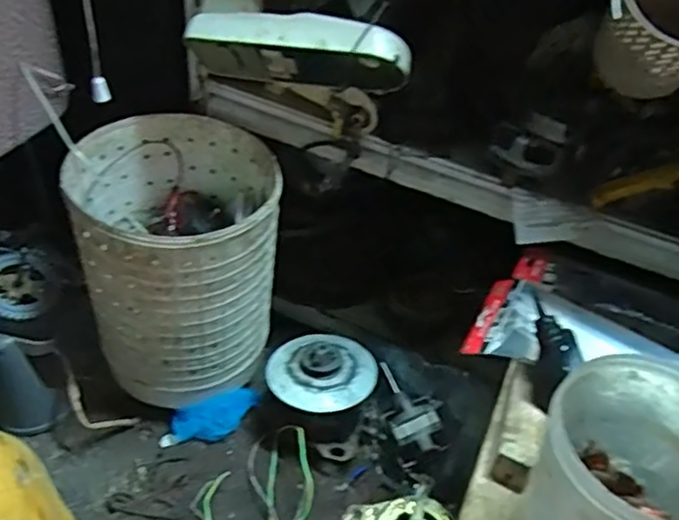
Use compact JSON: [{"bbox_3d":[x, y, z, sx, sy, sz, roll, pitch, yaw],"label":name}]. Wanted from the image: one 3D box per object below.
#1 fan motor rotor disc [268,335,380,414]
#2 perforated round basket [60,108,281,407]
[{"bbox_3d":[-0.022,0.151,0.930,0.148,0.043,0.155,4,42,-4],"label":"fan motor rotor disc"},{"bbox_3d":[-0.221,0.011,0.915,0.243,0.332,0.248,4,42,-4],"label":"perforated round basket"}]

